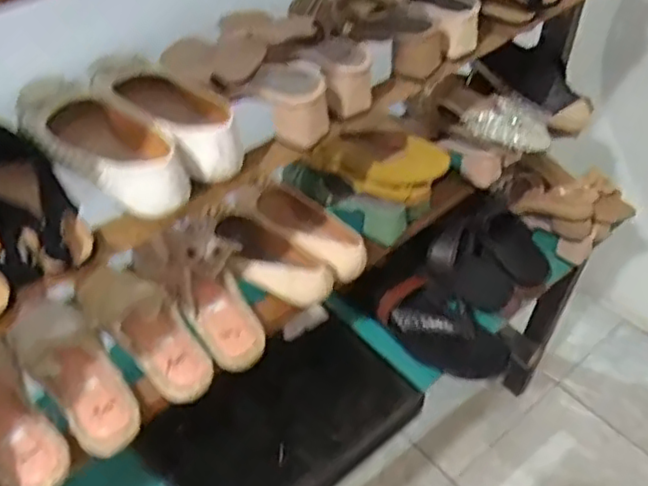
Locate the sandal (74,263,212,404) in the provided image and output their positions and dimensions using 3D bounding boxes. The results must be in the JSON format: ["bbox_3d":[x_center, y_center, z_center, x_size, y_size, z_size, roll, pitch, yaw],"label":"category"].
[{"bbox_3d":[-0.216,0.092,0.780,0.083,0.055,0.226,-34,54,-29],"label":"sandal"}]

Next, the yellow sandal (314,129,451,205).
[{"bbox_3d":[0.074,-0.104,0.882,0.188,0.066,0.076,18,47,35],"label":"yellow sandal"}]

